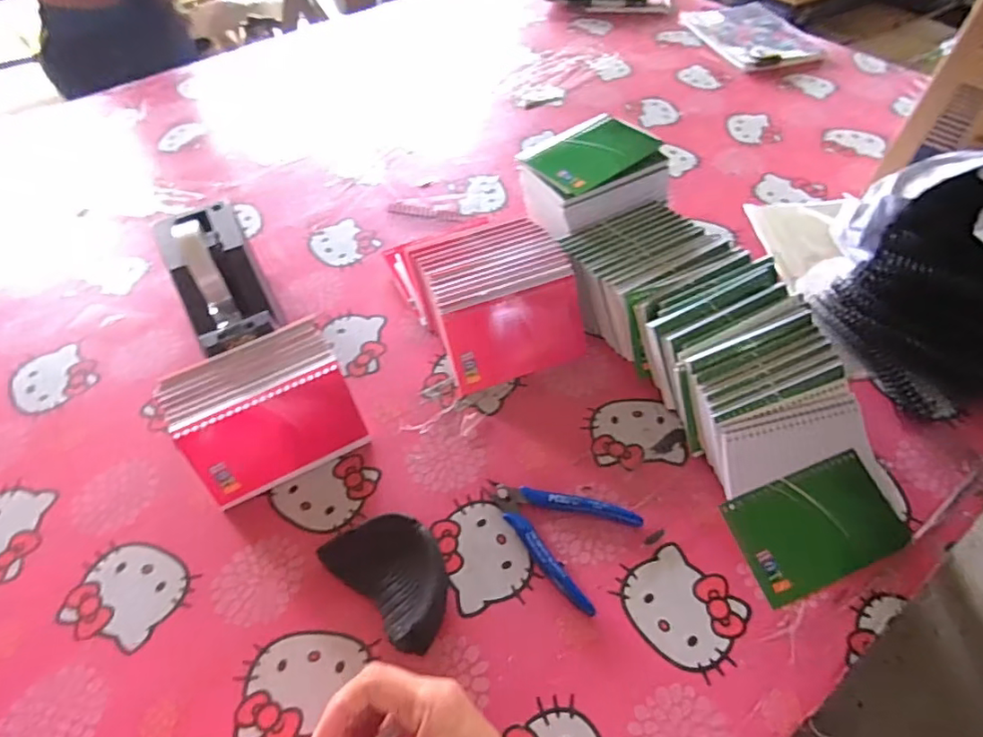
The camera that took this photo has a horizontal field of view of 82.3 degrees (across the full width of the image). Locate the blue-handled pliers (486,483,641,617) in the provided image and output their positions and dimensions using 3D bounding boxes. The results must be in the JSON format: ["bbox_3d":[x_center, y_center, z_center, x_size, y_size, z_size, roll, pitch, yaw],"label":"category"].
[{"bbox_3d":[0.048,0.122,0.437,0.110,0.013,0.081,28,58,22],"label":"blue-handled pliers"}]

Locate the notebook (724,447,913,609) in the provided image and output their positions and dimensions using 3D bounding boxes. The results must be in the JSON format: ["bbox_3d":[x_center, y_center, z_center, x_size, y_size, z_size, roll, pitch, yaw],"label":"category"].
[{"bbox_3d":[0.251,0.119,0.433,0.130,0.005,0.077,-19,69,-12],"label":"notebook"}]

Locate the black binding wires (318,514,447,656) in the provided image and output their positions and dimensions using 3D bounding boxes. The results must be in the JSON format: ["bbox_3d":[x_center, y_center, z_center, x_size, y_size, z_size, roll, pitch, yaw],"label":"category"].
[{"bbox_3d":[-0.069,0.150,0.413,0.100,0.025,0.065,37,62,26],"label":"black binding wires"}]

